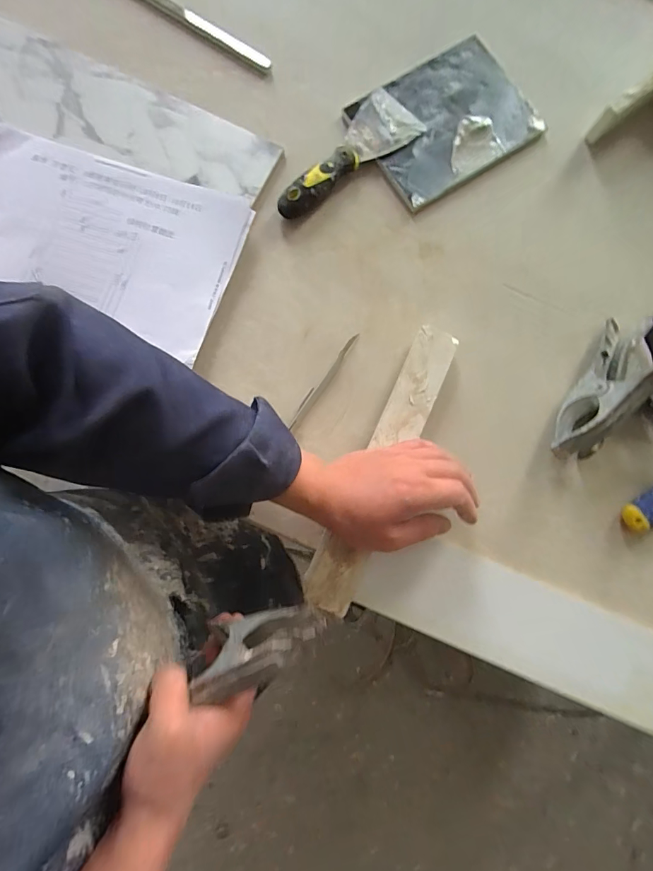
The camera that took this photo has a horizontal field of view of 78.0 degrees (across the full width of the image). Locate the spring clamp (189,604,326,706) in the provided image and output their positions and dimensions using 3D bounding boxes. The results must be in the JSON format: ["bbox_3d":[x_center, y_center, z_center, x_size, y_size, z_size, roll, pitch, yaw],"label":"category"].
[{"bbox_3d":[-0.050,0.164,0.308,0.101,0.047,0.045,-16,80,-2],"label":"spring clamp"}]

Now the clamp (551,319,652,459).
[{"bbox_3d":[0.286,-0.049,0.395,0.063,0.085,0.158,40,85,4],"label":"clamp"}]

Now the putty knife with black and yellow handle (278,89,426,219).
[{"bbox_3d":[0.016,-0.317,0.453,0.181,0.026,0.066,-35,85,-5],"label":"putty knife with black and yellow handle"}]

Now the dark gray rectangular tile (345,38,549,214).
[{"bbox_3d":[0.138,-0.356,0.457,0.185,0.015,0.141,-33,92,-5],"label":"dark gray rectangular tile"}]

